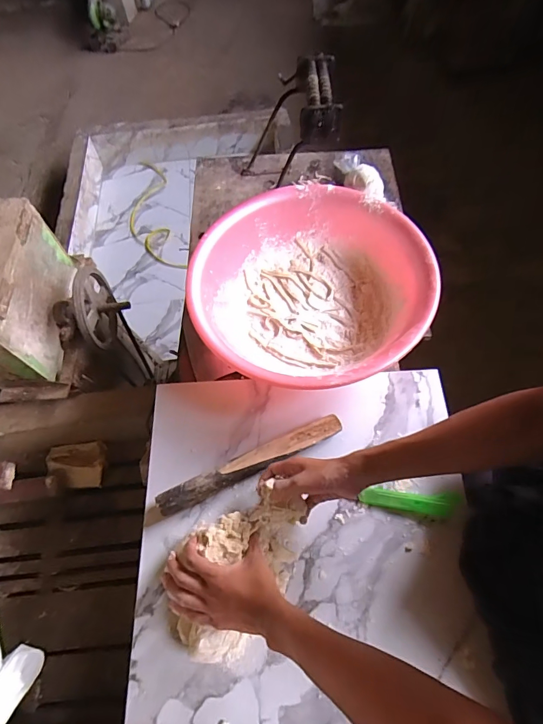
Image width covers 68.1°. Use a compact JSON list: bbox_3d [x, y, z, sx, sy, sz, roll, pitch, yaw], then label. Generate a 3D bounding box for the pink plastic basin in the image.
[{"bbox_3d":[0.068,-0.132,0.733,0.398,0.143,0.393,0,66,1],"label":"pink plastic basin"}]

